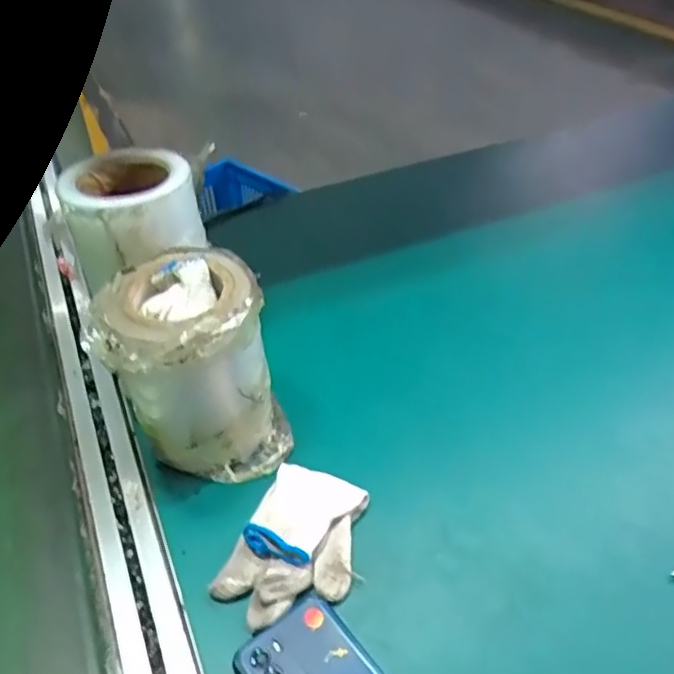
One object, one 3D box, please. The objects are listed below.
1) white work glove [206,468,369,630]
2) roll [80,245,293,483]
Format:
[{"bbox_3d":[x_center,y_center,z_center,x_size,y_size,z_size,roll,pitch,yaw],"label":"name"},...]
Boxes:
[{"bbox_3d":[-0.030,0.155,0.485,0.087,0.027,0.127,16,49,20],"label":"white work glove"},{"bbox_3d":[-0.118,0.023,0.544,0.122,0.158,0.132,-3,45,3],"label":"roll"}]

